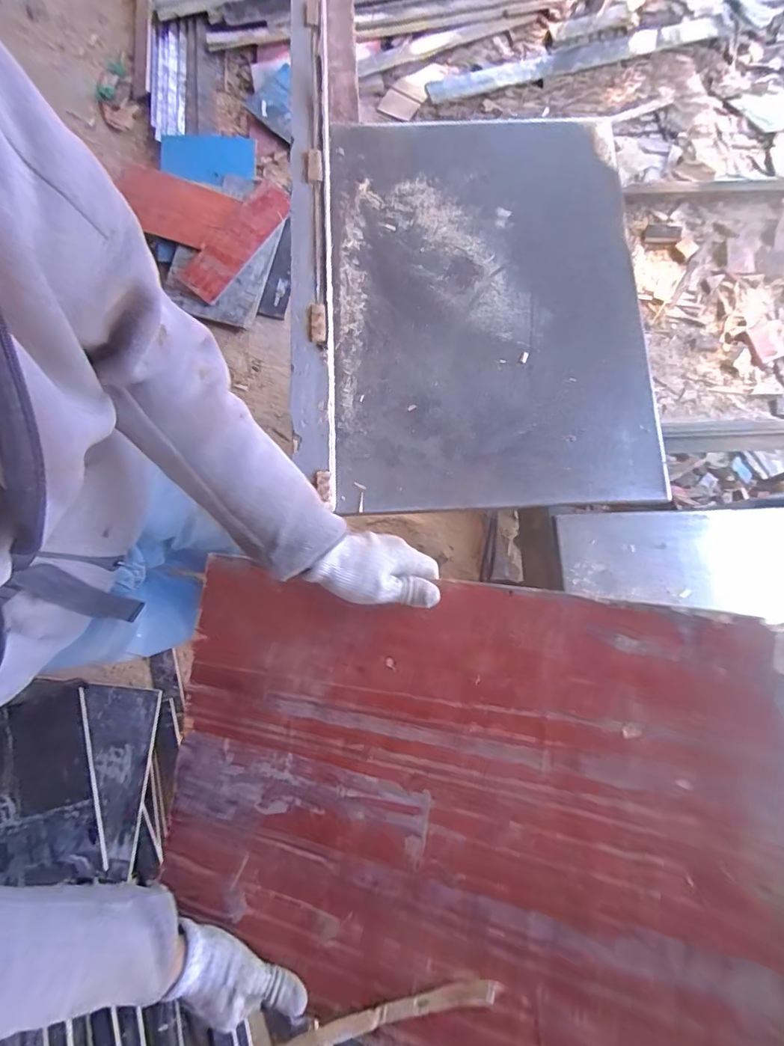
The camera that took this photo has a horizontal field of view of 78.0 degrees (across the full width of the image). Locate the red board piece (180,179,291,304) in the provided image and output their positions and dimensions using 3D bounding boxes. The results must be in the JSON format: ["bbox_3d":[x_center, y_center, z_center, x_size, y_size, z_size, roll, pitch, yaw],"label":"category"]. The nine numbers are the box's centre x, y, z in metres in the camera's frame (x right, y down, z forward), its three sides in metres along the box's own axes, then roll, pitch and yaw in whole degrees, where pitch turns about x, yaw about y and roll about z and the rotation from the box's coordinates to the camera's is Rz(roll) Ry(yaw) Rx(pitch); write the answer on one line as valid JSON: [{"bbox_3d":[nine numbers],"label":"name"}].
[{"bbox_3d":[-0.493,-0.913,1.563,0.136,0.028,0.450,35,81,-6],"label":"red board piece"}]

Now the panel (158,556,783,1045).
[{"bbox_3d":[0.031,0.281,0.476,0.589,0.012,0.432,4,85,21],"label":"panel"}]

